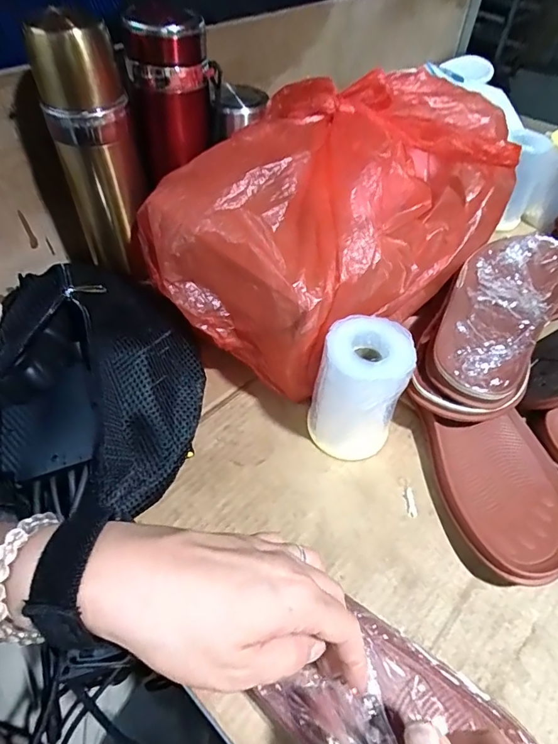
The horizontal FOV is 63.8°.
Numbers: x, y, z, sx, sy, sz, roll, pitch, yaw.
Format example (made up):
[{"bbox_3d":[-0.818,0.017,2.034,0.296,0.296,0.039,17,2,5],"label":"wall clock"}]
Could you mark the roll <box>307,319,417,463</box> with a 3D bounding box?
[{"bbox_3d":[0.062,0.016,0.354,0.062,0.107,0.062,1,52,-1],"label":"roll"}]

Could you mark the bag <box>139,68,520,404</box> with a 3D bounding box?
[{"bbox_3d":[0.044,-0.149,0.435,0.337,0.189,0.235,-34,59,-27],"label":"bag"}]

